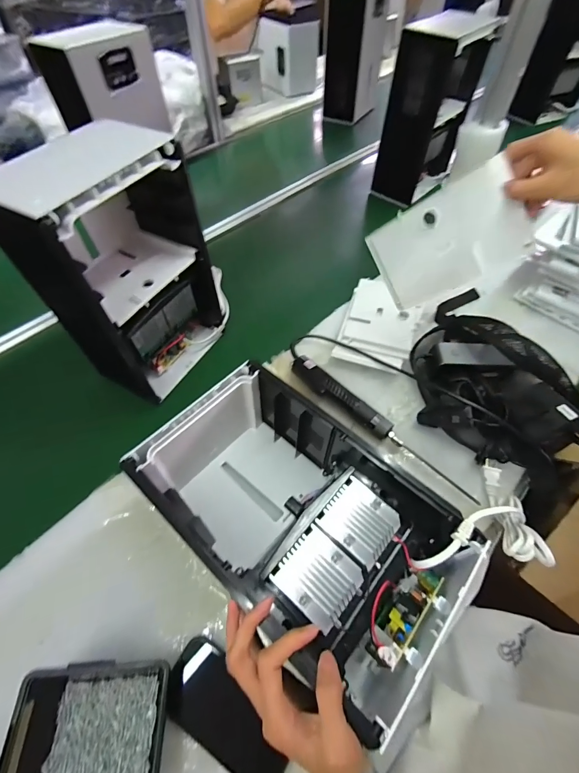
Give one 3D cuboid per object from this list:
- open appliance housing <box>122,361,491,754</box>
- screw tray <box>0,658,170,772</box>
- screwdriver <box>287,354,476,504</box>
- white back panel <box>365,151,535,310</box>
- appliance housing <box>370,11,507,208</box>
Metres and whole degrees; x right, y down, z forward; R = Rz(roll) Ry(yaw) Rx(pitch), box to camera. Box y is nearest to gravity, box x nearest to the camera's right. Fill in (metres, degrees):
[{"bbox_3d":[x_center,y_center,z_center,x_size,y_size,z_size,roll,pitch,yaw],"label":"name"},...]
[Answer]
[{"bbox_3d":[0.008,0.153,0.419,0.349,0.142,0.209,36,63,24],"label":"open appliance housing"},{"bbox_3d":[-0.191,0.343,0.329,0.136,0.053,0.128,-4,55,-1],"label":"screw tray"},{"bbox_3d":[0.135,0.056,0.544,0.339,0.035,0.035,38,64,24],"label":"screwdriver"},{"bbox_3d":[0.218,-0.193,0.483,0.186,0.141,0.021,-19,20,36],"label":"white back panel"},{"bbox_3d":[0.381,-0.730,0.925,0.145,0.323,0.234,33,62,22],"label":"appliance housing"}]

